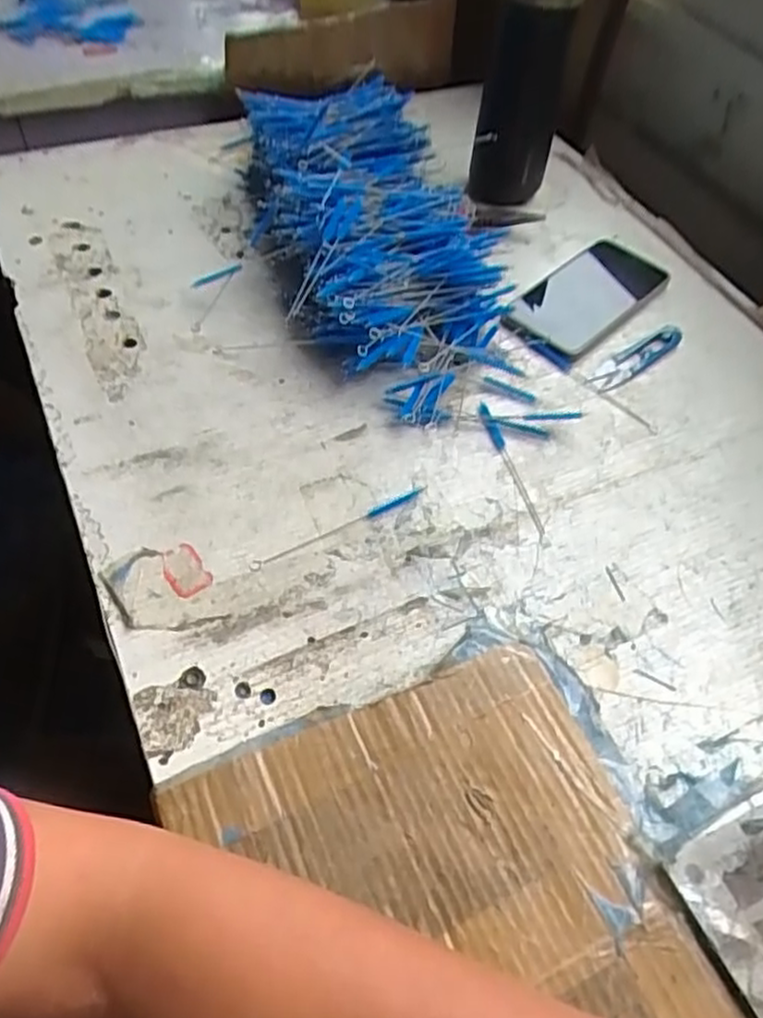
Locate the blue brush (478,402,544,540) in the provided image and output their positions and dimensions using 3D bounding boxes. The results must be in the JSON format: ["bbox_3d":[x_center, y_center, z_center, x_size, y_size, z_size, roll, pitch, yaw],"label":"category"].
[{"bbox_3d":[0.092,-0.030,0.512,0.010,0.004,0.121,-10,54,-13],"label":"blue brush"}]

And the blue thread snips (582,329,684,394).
[{"bbox_3d":[0.207,-0.124,0.590,0.106,0.006,0.025,-32,62,-26],"label":"blue thread snips"}]

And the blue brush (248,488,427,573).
[{"bbox_3d":[-0.026,0.012,0.469,0.129,0.004,0.008,-24,58,-22],"label":"blue brush"}]

